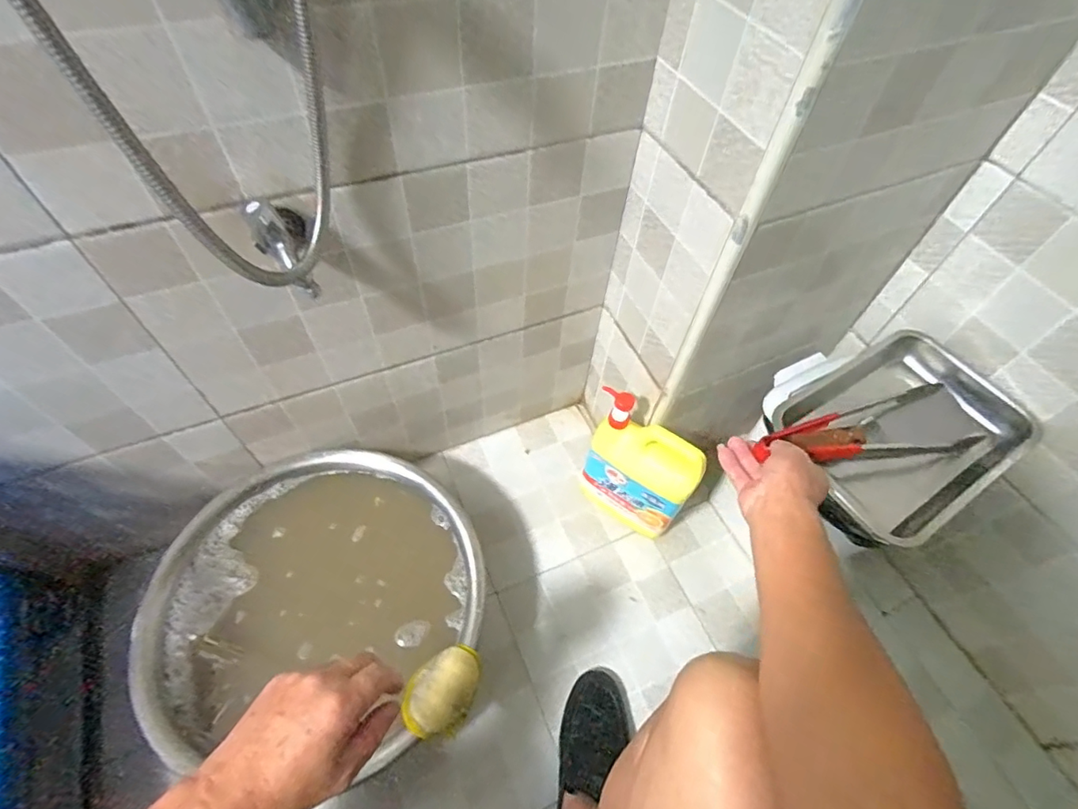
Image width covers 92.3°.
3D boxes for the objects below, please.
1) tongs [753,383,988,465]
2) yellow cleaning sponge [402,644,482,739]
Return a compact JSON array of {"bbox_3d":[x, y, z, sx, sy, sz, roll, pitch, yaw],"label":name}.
[{"bbox_3d":[0.399,0.041,0.639,0.311,0.044,0.106,-10,56,-20],"label":"tongs"},{"bbox_3d":[-0.128,0.379,0.688,0.083,0.038,0.111,26,57,13],"label":"yellow cleaning sponge"}]

